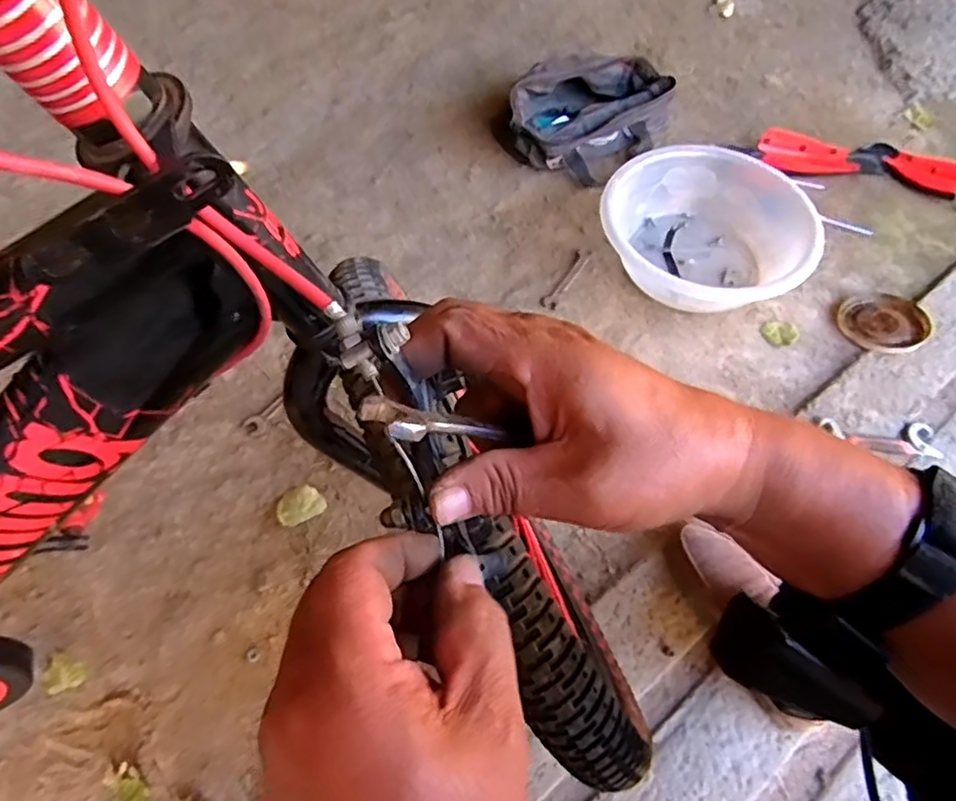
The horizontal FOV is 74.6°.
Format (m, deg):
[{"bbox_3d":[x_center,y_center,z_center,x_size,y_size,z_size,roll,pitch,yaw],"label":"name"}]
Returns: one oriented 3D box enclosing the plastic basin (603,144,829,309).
[{"bbox_3d":[0.379,-0.278,1.020,0.306,0.102,0.290,1,60,-2],"label":"plastic basin"}]

